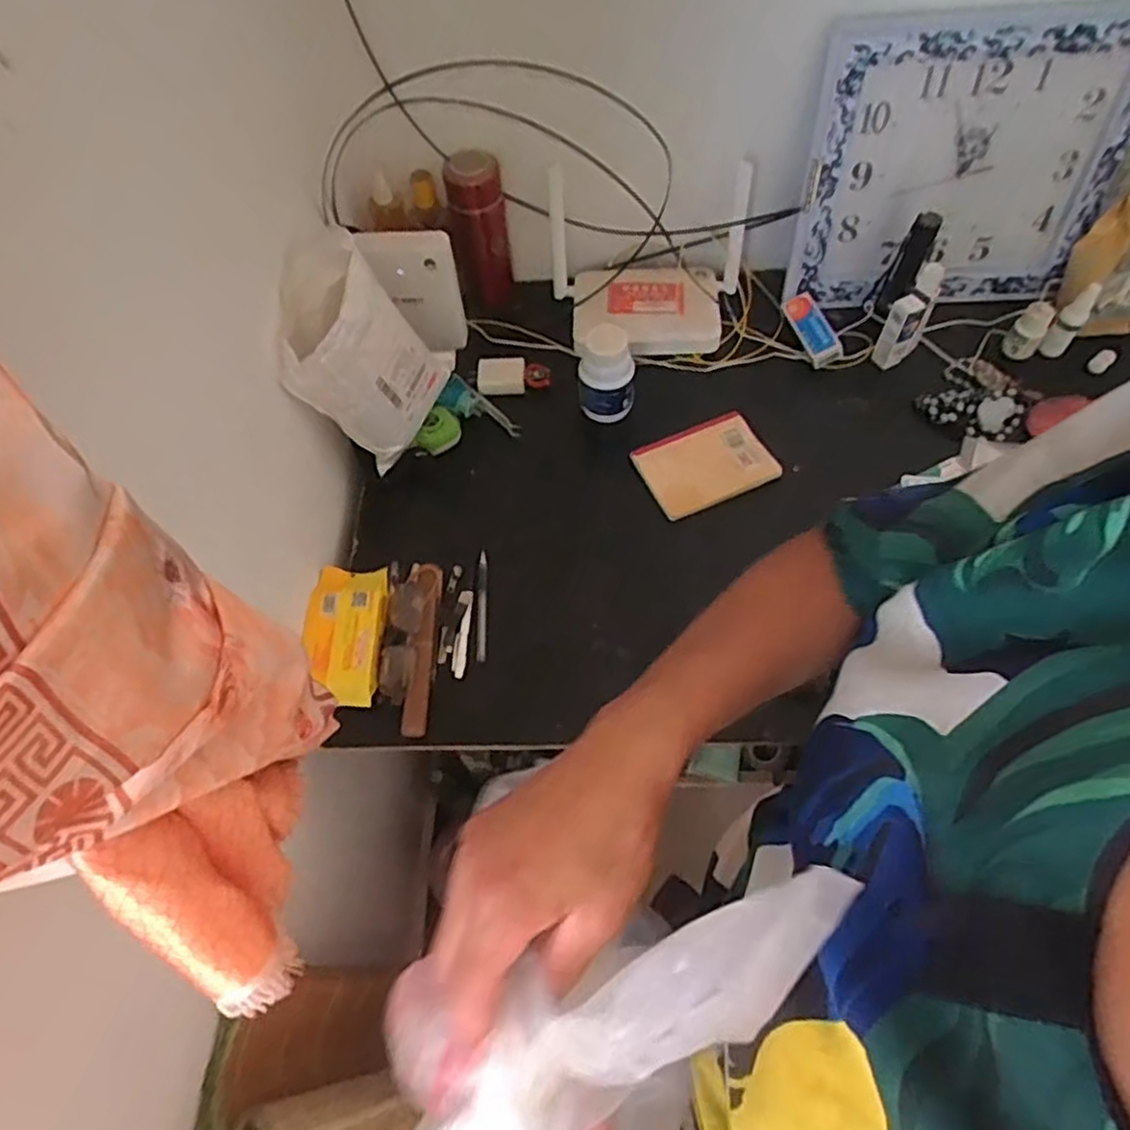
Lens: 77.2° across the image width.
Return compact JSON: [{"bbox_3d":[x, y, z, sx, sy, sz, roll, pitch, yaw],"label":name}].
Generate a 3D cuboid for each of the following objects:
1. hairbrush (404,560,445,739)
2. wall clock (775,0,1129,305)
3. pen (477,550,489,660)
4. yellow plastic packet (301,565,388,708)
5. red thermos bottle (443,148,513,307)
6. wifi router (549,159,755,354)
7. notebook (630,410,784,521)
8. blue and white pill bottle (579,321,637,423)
[{"bbox_3d":[-0.148,0.084,0.739,0.026,0.013,0.184,-1,60,3],"label":"hairbrush"},{"bbox_3d":[0.471,-0.471,0.837,0.358,0.316,0.032,-2,52,2],"label":"wall clock"},{"bbox_3d":[-0.089,0.042,0.768,0.013,0.006,0.131,-4,62,-1],"label":"pen"},{"bbox_3d":[-0.230,0.067,0.738,0.078,0.027,0.154,-2,60,2],"label":"yellow plastic packet"},{"bbox_3d":[-0.109,-0.435,0.924,0.072,0.183,0.088,-5,60,1],"label":"red thermos bottle"},{"bbox_3d":[0.108,-0.374,0.906,0.254,0.152,0.183,-1,60,3],"label":"wifi router"},{"bbox_3d":[0.165,-0.122,0.847,0.148,0.021,0.113,-25,62,-10],"label":"notebook"},{"bbox_3d":[0.052,-0.227,0.851,0.067,0.105,0.061,10,62,9],"label":"blue and white pill bottle"}]

